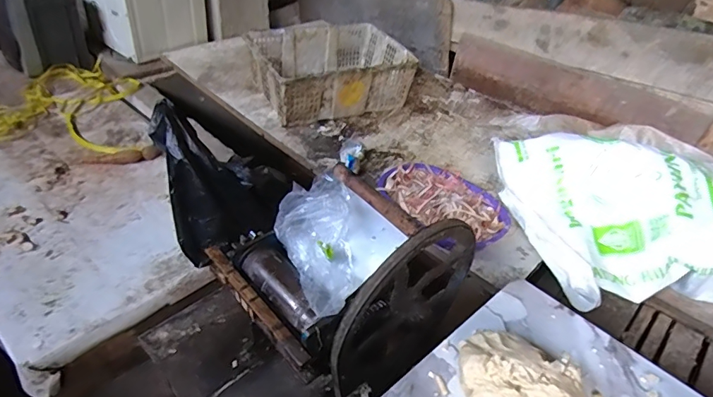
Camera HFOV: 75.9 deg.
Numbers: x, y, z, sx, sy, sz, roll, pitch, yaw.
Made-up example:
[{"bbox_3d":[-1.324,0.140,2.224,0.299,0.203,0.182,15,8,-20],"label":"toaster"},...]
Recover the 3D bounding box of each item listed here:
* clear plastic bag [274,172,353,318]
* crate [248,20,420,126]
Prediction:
[{"bbox_3d":[-0.058,0.062,0.615,0.102,0.074,0.195,2,40,-7],"label":"clear plastic bag"},{"bbox_3d":[-0.089,-0.425,1.475,0.463,0.133,0.369,-12,43,-23],"label":"crate"}]

